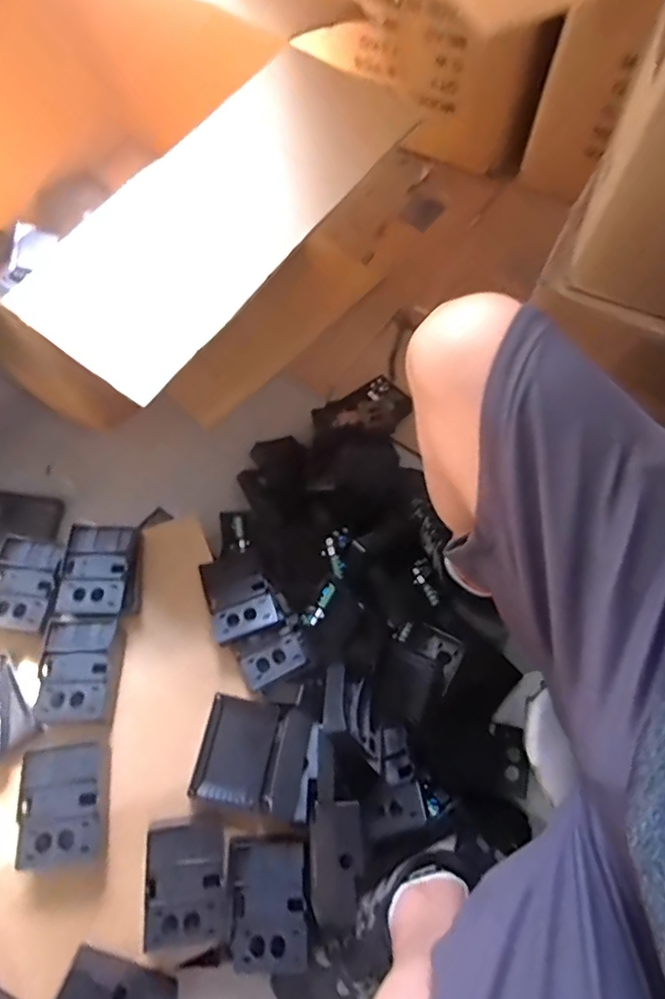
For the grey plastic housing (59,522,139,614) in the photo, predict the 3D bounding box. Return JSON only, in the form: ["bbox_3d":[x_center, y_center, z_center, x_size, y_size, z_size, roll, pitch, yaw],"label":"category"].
[{"bbox_3d":[-0.328,0.098,0.786,0.090,0.031,0.128,-1,68,1],"label":"grey plastic housing"}]

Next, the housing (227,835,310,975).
[{"bbox_3d":[-0.073,0.480,0.667,0.091,0.038,0.130,-3,56,5],"label":"housing"}]

